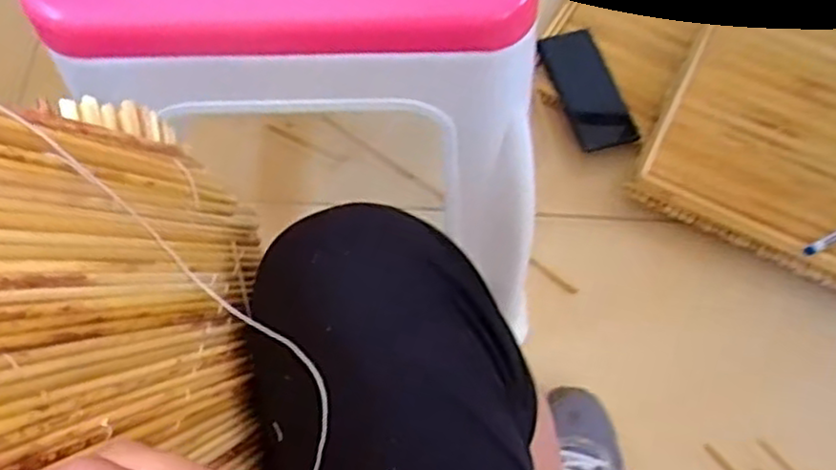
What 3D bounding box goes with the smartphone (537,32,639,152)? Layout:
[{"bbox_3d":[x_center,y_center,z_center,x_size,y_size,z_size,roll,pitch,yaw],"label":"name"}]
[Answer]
[{"bbox_3d":[0.198,-0.169,0.837,0.069,0.010,0.157,-16,70,-7],"label":"smartphone"}]

